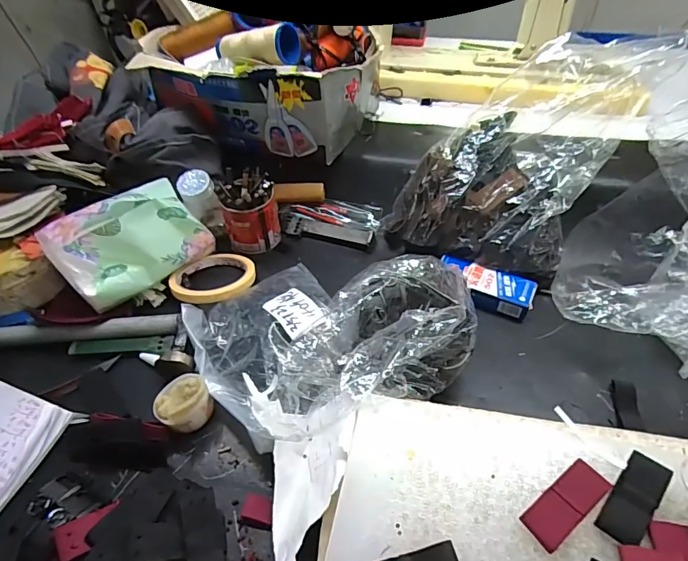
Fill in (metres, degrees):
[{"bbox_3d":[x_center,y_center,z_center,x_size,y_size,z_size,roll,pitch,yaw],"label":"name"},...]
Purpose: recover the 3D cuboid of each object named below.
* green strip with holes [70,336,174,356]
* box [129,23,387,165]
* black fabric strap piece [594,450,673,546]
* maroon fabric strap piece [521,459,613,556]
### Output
[{"bbox_3d":[-0.224,0.065,0.442,0.099,0.010,0.020,-1,46,2],"label":"green strip with holes"},{"bbox_3d":[-0.103,-0.238,0.572,0.271,0.128,0.172,8,47,10],"label":"box"},{"bbox_3d":[0.193,0.144,0.290,0.065,0.007,0.025,-36,54,-28],"label":"black fabric strap piece"},{"bbox_3d":[0.147,0.148,0.290,0.066,0.007,0.024,-29,51,-23],"label":"maroon fabric strap piece"}]

